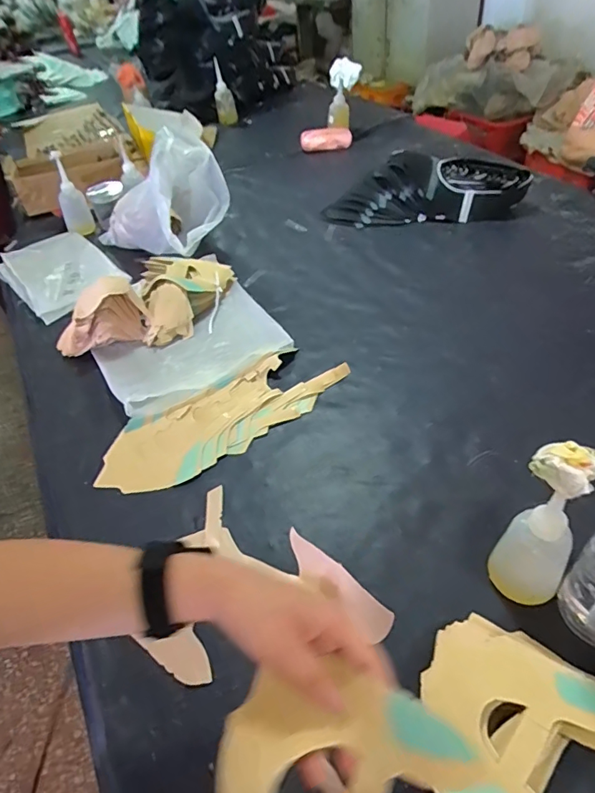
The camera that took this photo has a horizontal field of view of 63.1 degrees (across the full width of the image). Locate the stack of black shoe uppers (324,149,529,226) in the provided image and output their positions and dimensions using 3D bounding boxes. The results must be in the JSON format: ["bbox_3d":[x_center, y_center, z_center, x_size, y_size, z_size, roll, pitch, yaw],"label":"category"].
[{"bbox_3d":[0.282,-0.464,1.084,0.439,0.104,0.143,2,45,10],"label":"stack of black shoe uppers"}]

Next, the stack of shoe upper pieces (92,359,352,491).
[{"bbox_3d":[-0.105,0.026,0.718,0.372,0.022,0.136,-25,47,-18],"label":"stack of shoe upper pieces"}]

